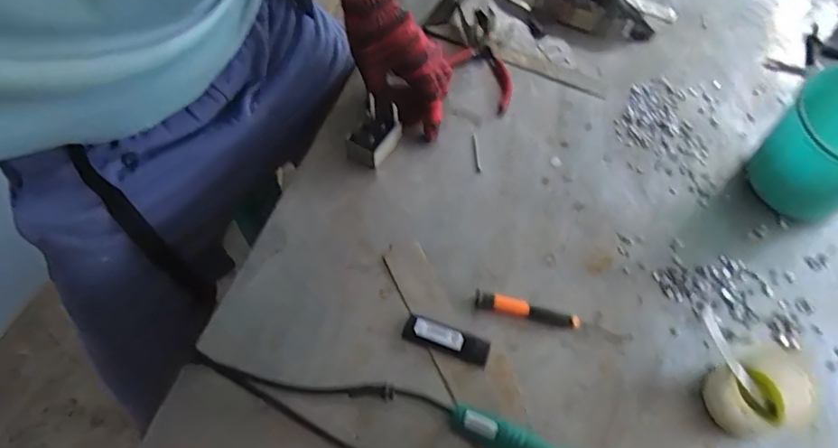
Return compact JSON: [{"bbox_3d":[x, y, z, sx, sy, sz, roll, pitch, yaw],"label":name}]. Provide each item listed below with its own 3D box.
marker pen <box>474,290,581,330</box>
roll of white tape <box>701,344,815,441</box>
[{"bbox_3d":[0.100,0.081,0.483,0.095,0.010,0.015,15,61,6],"label":"marker pen"},{"bbox_3d":[0.285,0.139,0.438,0.077,0.049,0.074,-9,62,-8],"label":"roll of white tape"}]

